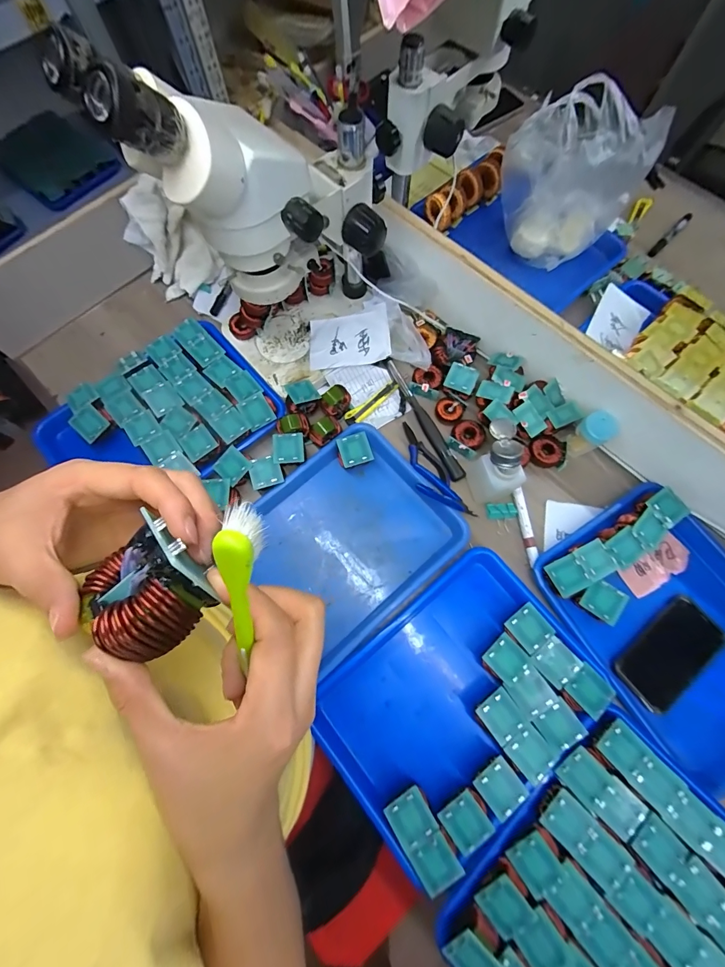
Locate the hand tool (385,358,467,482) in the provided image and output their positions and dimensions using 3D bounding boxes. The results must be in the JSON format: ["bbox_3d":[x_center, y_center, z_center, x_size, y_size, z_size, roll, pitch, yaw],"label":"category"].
[{"bbox_3d":[0.098,-0.109,0.596,0.025,0.014,0.232,-23,73,-9],"label":"hand tool"}]

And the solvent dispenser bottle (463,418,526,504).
[{"bbox_3d":[0.187,-0.029,0.521,0.058,0.098,0.087,-22,73,-8],"label":"solvent dispenser bottle"}]

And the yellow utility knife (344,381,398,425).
[{"bbox_3d":[0.018,-0.132,0.608,0.110,0.015,0.026,-39,76,-13],"label":"yellow utility knife"}]

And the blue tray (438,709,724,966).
[{"bbox_3d":[0.282,0.467,0.401,0.323,0.028,0.267,-41,76,-13],"label":"blue tray"}]

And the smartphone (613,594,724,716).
[{"bbox_3d":[0.412,0.228,0.494,0.153,0.010,0.075,-37,75,-12],"label":"smartphone"}]

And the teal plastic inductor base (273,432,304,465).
[{"bbox_3d":[-0.109,-0.052,0.548,0.043,0.007,0.048,-6,73,-1],"label":"teal plastic inductor base"}]

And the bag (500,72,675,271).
[{"bbox_3d":[0.335,-0.502,0.603,0.195,0.176,0.163,44,78,13],"label":"bag"}]

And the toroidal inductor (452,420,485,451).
[{"bbox_3d":[0.167,-0.076,0.581,0.047,0.015,0.047,0,71,-1],"label":"toroidal inductor"}]

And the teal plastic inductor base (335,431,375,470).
[{"bbox_3d":[-0.011,-0.049,0.544,0.045,0.008,0.048,-17,73,-4],"label":"teal plastic inductor base"}]

